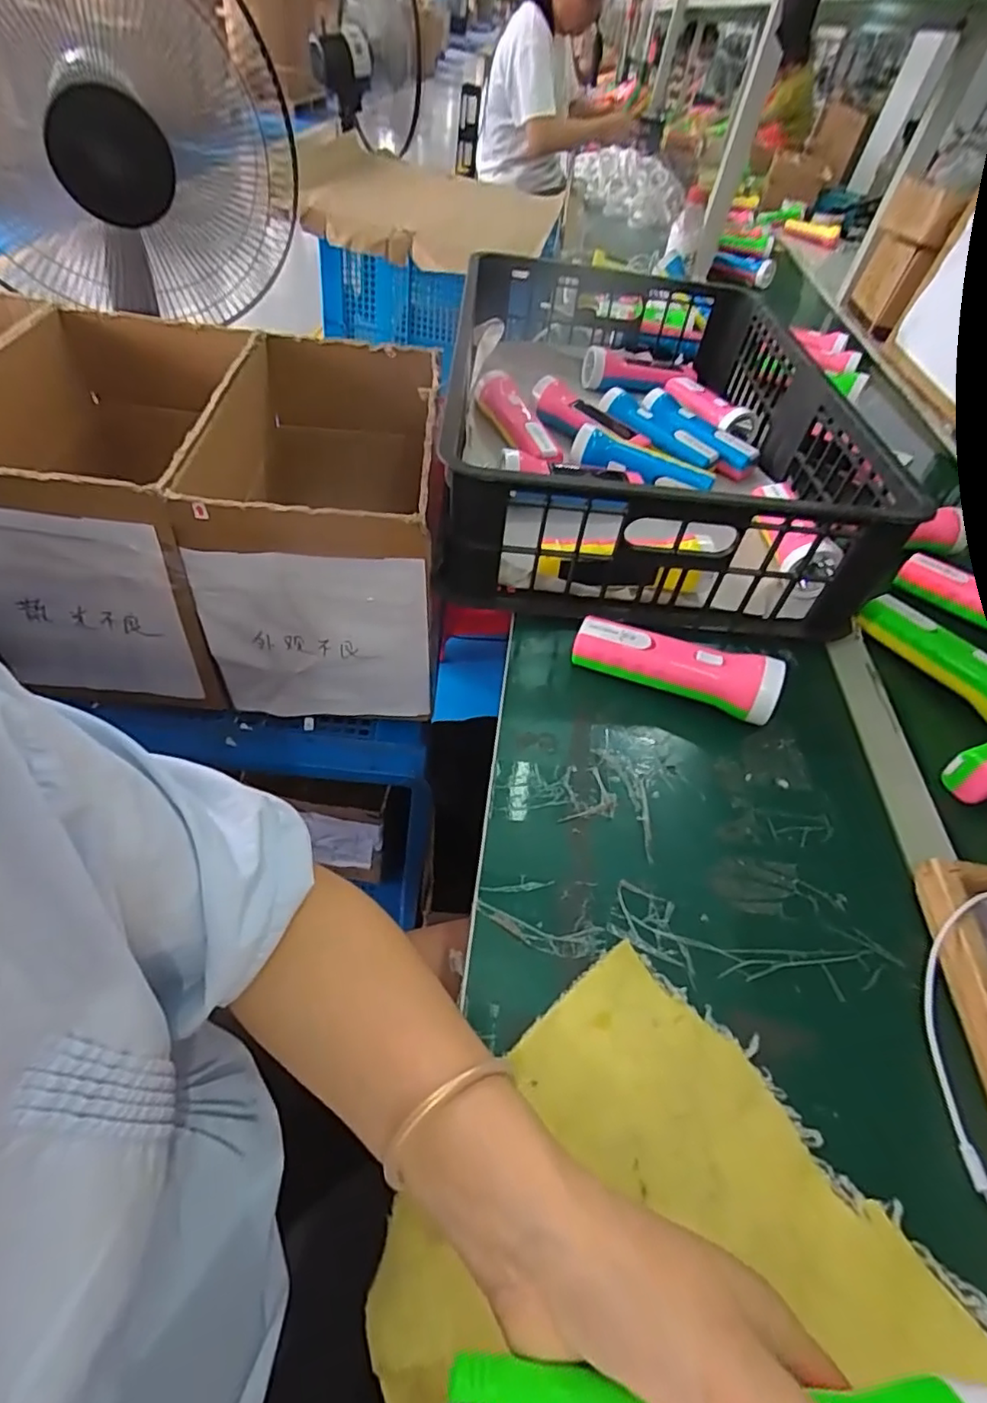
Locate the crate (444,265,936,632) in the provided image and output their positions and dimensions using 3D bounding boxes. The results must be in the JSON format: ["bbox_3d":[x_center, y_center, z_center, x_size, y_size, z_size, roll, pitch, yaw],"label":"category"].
[{"bbox_3d":[0.166,-0.345,0.722,0.392,0.145,0.632,7,49,-5],"label":"crate"}]

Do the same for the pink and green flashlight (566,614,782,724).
[{"bbox_3d":[0.147,-0.027,0.504,0.164,0.051,0.046,22,49,12],"label":"pink and green flashlight"}]

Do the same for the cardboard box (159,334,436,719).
[{"bbox_3d":[-0.187,-0.210,0.703,0.225,0.254,0.378,3,49,-8],"label":"cardboard box"}]

